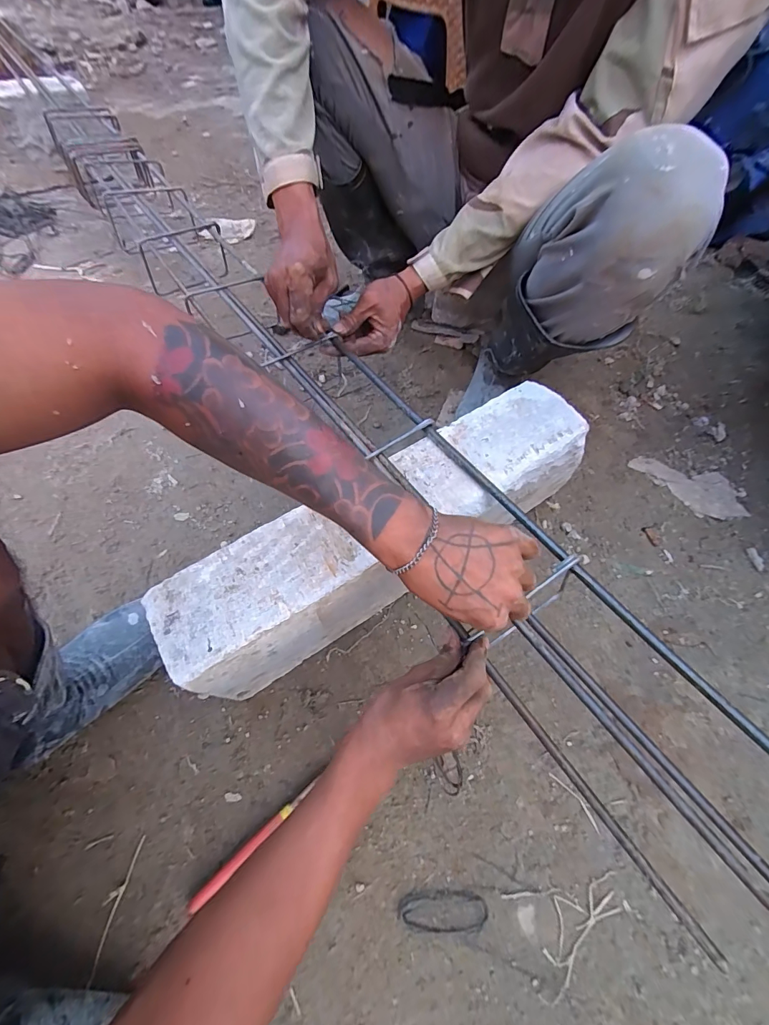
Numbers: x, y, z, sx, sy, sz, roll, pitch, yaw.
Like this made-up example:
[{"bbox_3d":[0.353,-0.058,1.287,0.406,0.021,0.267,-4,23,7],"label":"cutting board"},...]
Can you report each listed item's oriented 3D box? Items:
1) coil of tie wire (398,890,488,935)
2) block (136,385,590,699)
[{"bbox_3d":[0.059,0.402,0.406,0.088,0.004,0.032,1,59,-1],"label":"coil of tie wire"},{"bbox_3d":[0.008,0.038,0.508,0.504,0.217,0.099,-29,65,-19],"label":"block"}]

